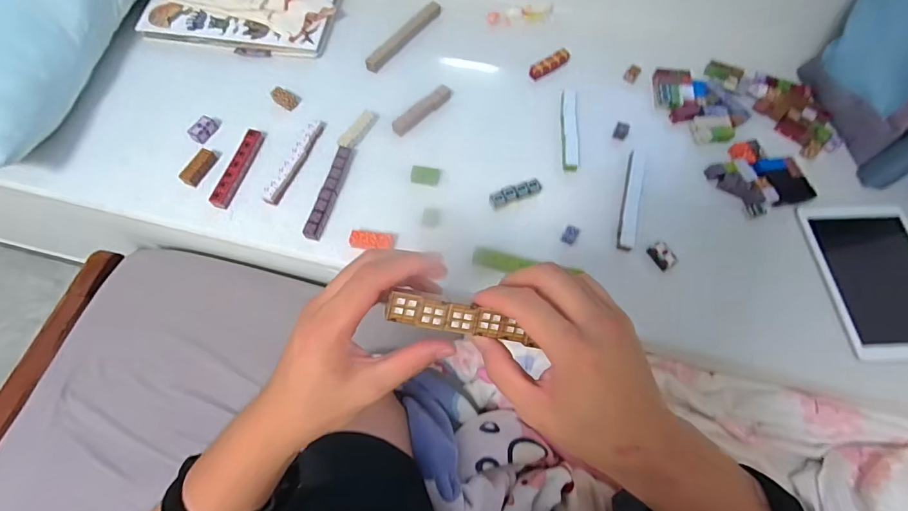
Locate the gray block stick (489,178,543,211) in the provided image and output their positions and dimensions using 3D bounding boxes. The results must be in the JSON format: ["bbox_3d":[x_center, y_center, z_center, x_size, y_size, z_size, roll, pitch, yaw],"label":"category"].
[{"bbox_3d":[0.096,-0.098,0.650,0.084,0.021,0.026,-21,68,-10],"label":"gray block stick"}]

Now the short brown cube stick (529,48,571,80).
[{"bbox_3d":[0.176,-0.353,0.761,0.084,0.018,0.026,-32,72,-15],"label":"short brown cube stick"}]

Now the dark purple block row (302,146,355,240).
[{"bbox_3d":[-0.194,-0.101,0.645,0.023,0.022,0.165,13,67,2],"label":"dark purple block row"}]

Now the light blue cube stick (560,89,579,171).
[{"bbox_3d":[0.197,-0.216,0.701,0.029,0.014,0.166,5,66,1],"label":"light blue cube stick"}]

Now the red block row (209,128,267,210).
[{"bbox_3d":[-0.345,-0.141,0.661,0.023,0.019,0.141,14,67,3],"label":"red block row"}]

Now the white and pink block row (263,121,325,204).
[{"bbox_3d":[-0.255,-0.154,0.670,0.019,0.026,0.170,21,68,5],"label":"white and pink block row"}]

